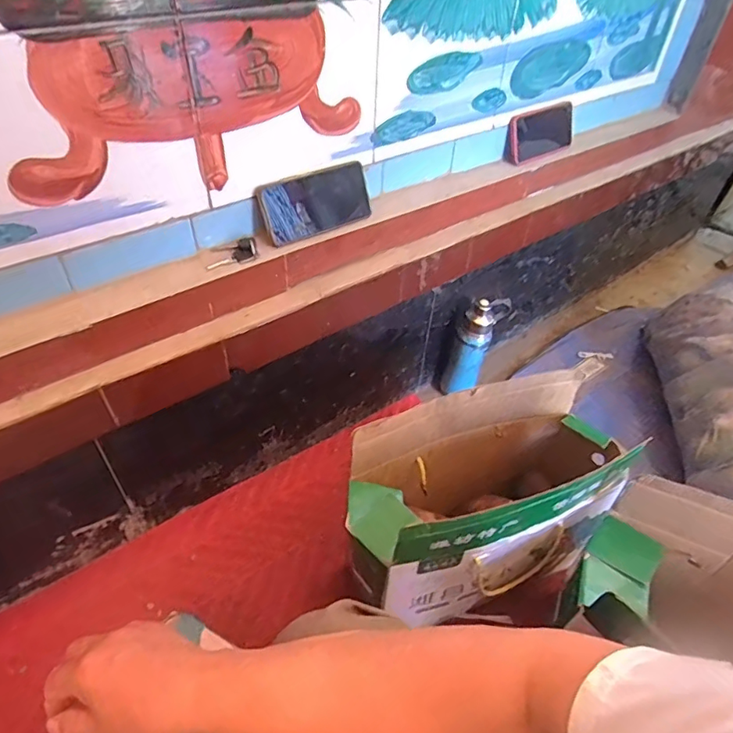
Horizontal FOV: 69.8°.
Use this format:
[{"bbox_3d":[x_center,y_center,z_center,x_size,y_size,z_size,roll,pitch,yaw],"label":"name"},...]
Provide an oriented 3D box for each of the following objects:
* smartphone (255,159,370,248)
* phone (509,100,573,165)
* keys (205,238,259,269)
[{"bbox_3d":[-0.064,-0.219,0.703,0.162,0.078,0.009,-28,30,-27],"label":"smartphone"},{"bbox_3d":[0.306,-0.402,0.897,0.134,0.077,0.018,-25,26,-17],"label":"phone"},{"bbox_3d":[-0.168,-0.142,0.654,0.062,0.020,0.032,-10,47,-14],"label":"keys"}]

